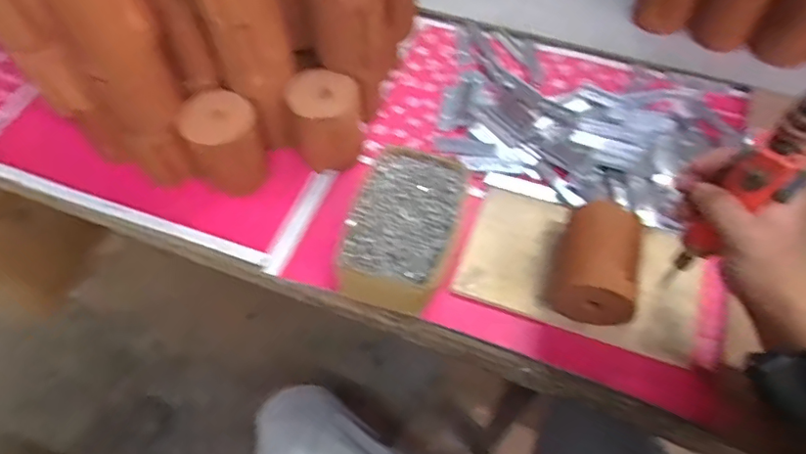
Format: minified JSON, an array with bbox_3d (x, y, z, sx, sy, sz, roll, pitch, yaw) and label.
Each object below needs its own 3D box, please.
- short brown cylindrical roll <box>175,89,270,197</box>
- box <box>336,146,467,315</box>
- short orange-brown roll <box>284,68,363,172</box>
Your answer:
[{"bbox_3d":[-0.202,-0.097,0.645,0.077,0.086,0.084,-1,59,1],"label":"short brown cylindrical roll"},{"bbox_3d":[0.003,-0.002,0.614,0.114,0.040,0.177,14,61,10],"label":"box"},{"bbox_3d":[-0.088,-0.126,0.662,0.078,0.119,0.080,-1,59,1],"label":"short orange-brown roll"}]

